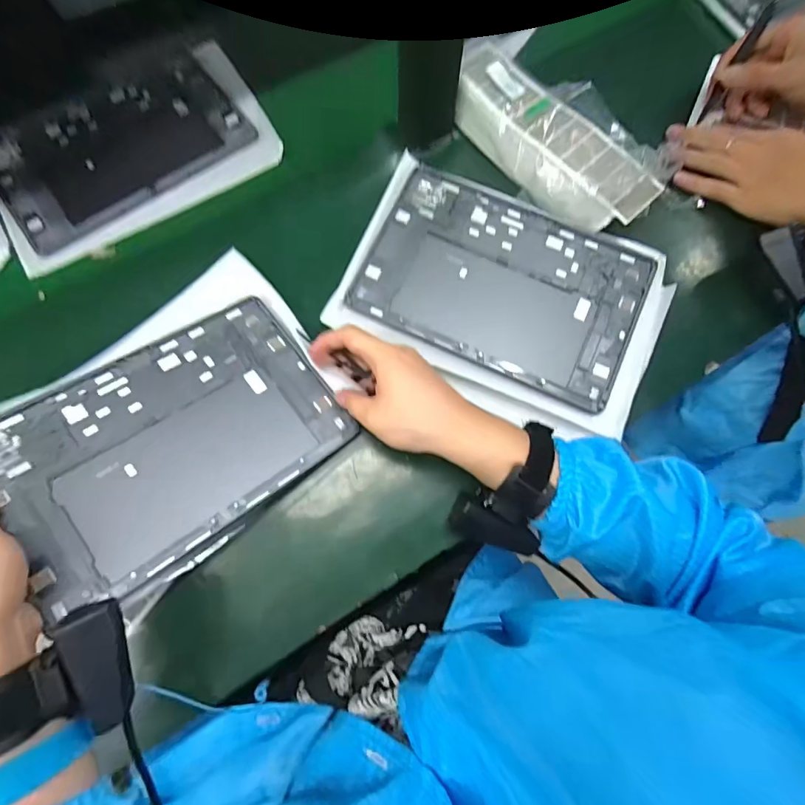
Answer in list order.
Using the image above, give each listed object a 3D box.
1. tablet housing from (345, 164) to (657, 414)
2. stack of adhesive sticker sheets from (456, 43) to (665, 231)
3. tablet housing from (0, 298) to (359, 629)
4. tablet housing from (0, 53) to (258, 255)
[{"bbox_3d":[0.098,-0.119,0.430,0.254,0.012,0.182,24,74,6],"label":"tablet housing"},{"bbox_3d":[0.143,-0.259,0.448,0.088,0.050,0.231,-43,78,-12],"label":"stack of adhesive sticker sheets"},{"bbox_3d":[-0.181,0.028,0.363,0.246,0.008,0.162,-34,79,-25],"label":"tablet housing"},{"bbox_3d":[-0.304,-0.279,0.486,0.253,0.007,0.179,-34,77,-10],"label":"tablet housing"}]

